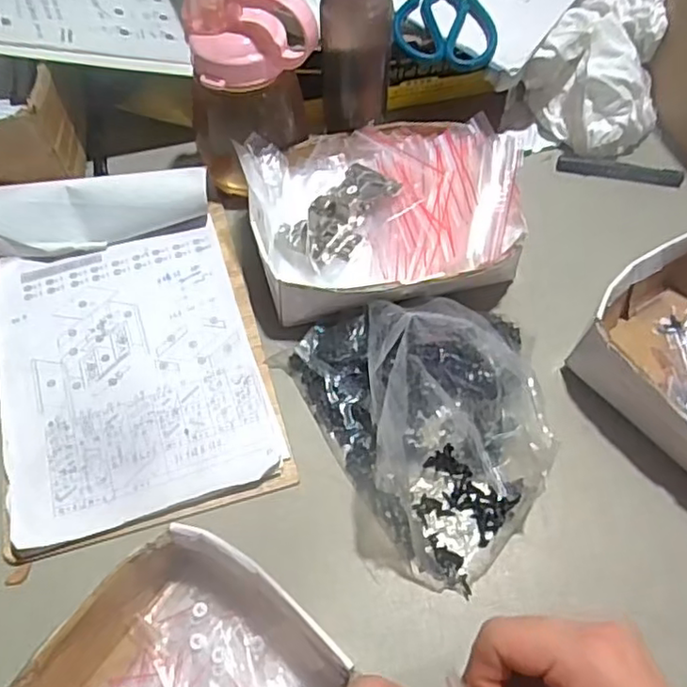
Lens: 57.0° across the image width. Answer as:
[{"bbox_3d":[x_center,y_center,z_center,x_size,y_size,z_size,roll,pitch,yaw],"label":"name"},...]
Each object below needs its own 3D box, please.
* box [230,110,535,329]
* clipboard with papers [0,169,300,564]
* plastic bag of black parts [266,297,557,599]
[{"bbox_3d":[0.036,-0.130,0.604,0.244,0.090,0.212,-10,59,-6],"label":"box"},{"bbox_3d":[-0.189,-0.009,0.549,0.223,0.052,0.327,-14,60,-11],"label":"clipboard with papers"},{"bbox_3d":[0.086,0.043,0.493,0.201,0.105,0.237,-19,60,-11],"label":"plastic bag of black parts"}]

